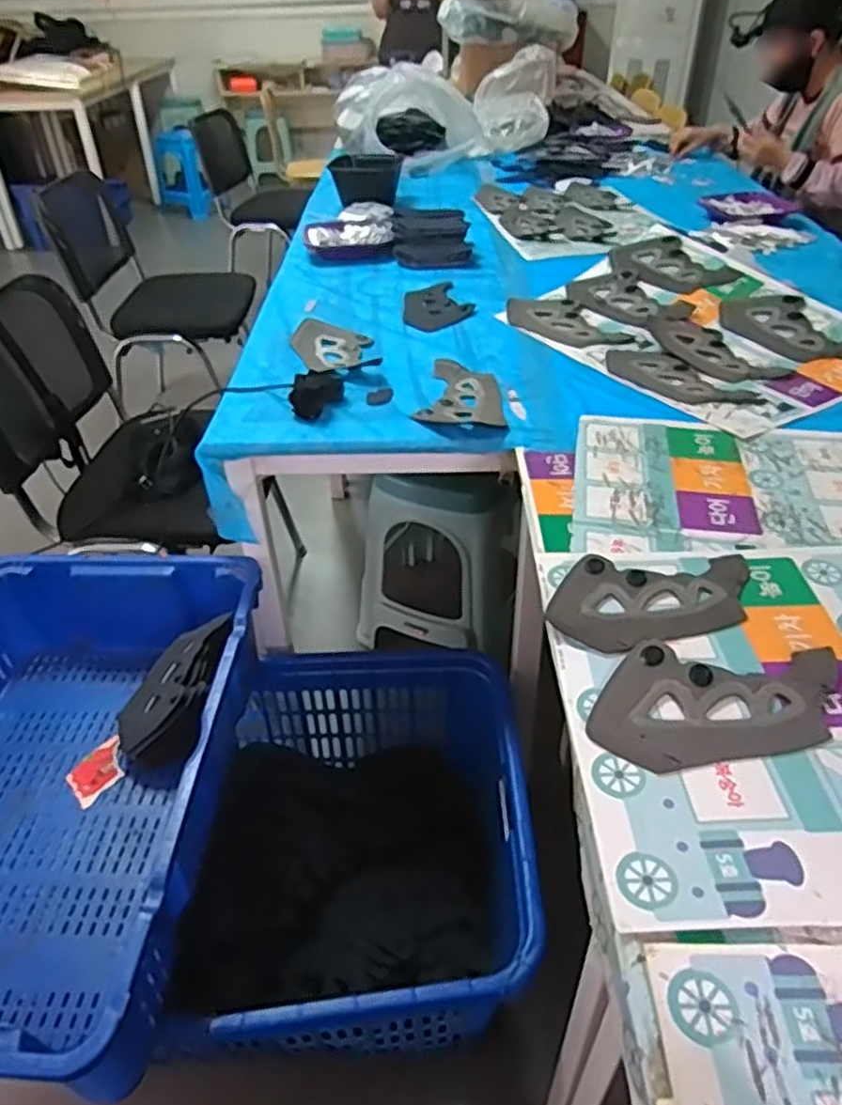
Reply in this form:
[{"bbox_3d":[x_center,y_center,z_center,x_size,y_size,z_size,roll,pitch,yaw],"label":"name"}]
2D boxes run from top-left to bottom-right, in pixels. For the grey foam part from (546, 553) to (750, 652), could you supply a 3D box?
[{"bbox_3d":[0.227,0.045,0.711,0.203,0.010,0.131,1,39,1],"label":"grey foam part"}]

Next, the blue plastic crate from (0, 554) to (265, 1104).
[{"bbox_3d":[-0.463,0.289,0.934,0.433,0.207,0.672,1,39,2],"label":"blue plastic crate"}]

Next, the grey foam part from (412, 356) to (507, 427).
[{"bbox_3d":[0.063,-0.229,1.050,0.119,0.020,0.170,5,39,7],"label":"grey foam part"}]

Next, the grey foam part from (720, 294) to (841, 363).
[{"bbox_3d":[0.578,-0.351,1.155,0.127,0.010,0.208,-25,54,-9],"label":"grey foam part"}]

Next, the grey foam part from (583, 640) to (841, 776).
[{"bbox_3d":[0.251,0.120,0.616,0.227,0.007,0.118,-6,39,-7],"label":"grey foam part"}]

